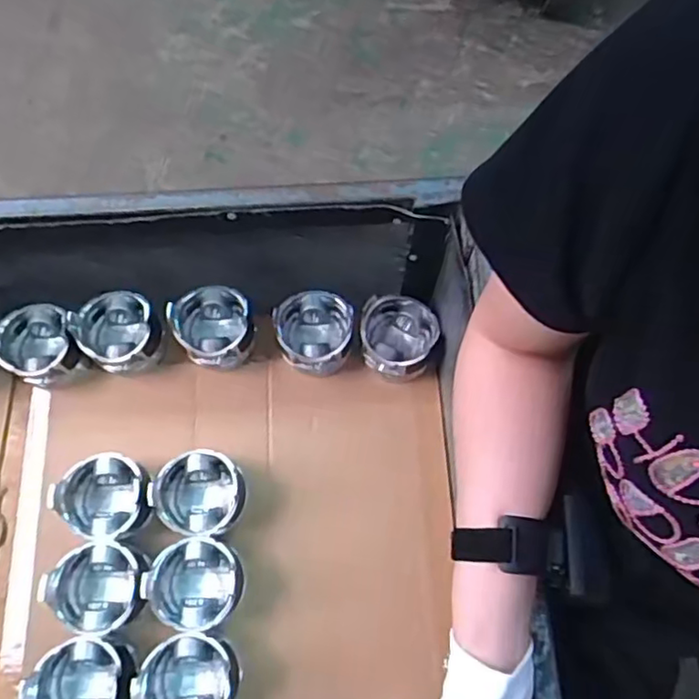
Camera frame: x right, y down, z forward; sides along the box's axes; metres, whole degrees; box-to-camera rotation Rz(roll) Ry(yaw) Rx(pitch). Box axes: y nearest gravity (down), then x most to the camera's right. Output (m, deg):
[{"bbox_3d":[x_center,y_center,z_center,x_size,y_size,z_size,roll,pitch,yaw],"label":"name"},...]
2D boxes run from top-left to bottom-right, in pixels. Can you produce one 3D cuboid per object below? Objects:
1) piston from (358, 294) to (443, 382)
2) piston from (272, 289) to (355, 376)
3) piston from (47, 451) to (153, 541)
[{"bbox_3d":[0.055,-0.016,0.708,0.084,0.054,0.092,0,71,0],"label":"piston"},{"bbox_3d":[-0.042,-0.022,0.713,0.088,0.059,0.089,0,71,0],"label":"piston"},{"bbox_3d":[-0.253,0.152,0.643,0.091,0.070,0.085,0,71,0],"label":"piston"}]

